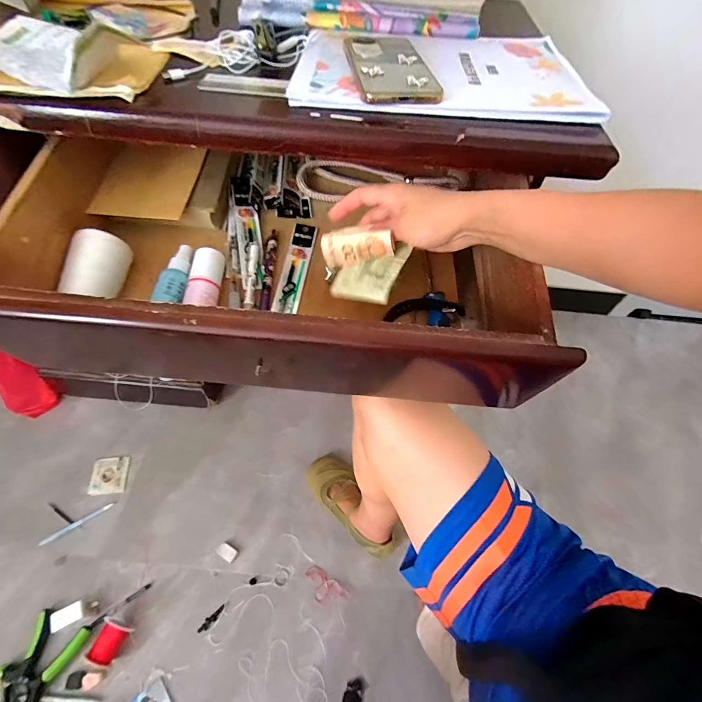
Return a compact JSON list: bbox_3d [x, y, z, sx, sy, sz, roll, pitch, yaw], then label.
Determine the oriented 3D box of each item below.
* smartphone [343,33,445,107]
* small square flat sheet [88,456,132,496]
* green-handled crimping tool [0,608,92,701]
[{"bbox_3d":[0.037,-0.294,0.368,0.077,0.008,0.155,-5,56,-7],"label":"smartphone"},{"bbox_3d":[-0.542,0.280,0.809,0.074,0.005,0.082,-2,57,-9],"label":"small square flat sheet"},{"bbox_3d":[-0.540,0.535,0.613,0.096,0.033,0.145,23,58,13],"label":"green-handled crimping tool"}]

